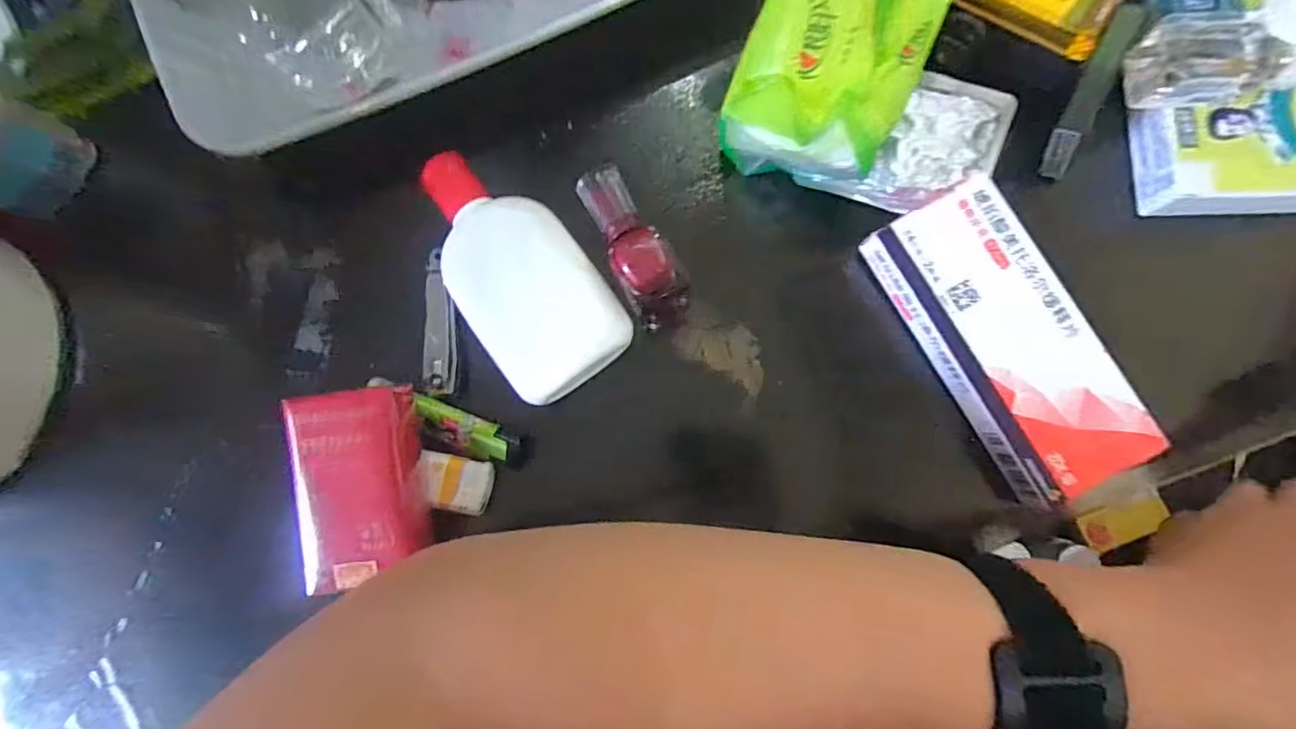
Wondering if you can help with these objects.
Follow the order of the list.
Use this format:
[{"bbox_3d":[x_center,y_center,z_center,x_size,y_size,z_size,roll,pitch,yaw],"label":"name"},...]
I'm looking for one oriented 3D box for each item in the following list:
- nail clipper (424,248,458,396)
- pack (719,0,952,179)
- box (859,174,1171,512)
[{"bbox_3d":[-0.103,-0.020,0.280,0.012,0.014,0.069,-4,82,4],"label":"nail clipper"},{"bbox_3d":[0.083,-0.139,0.255,0.075,0.054,0.109,24,85,7],"label":"pack"},{"bbox_3d":[0.155,-0.010,0.247,0.062,0.016,0.135,-30,81,0],"label":"box"}]

